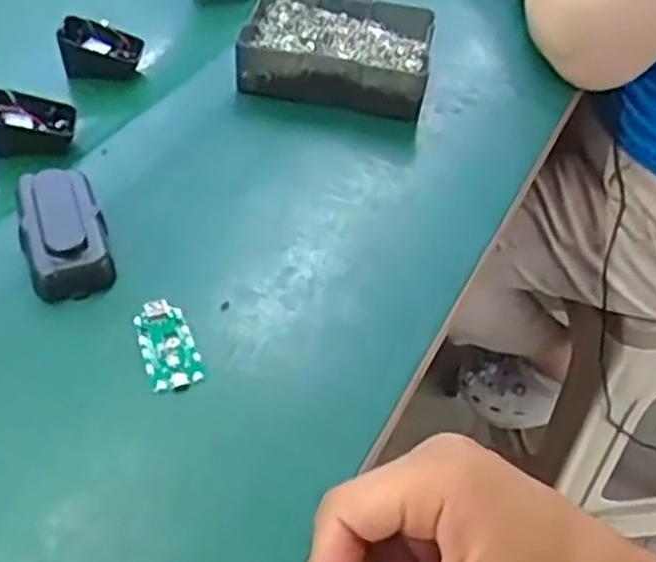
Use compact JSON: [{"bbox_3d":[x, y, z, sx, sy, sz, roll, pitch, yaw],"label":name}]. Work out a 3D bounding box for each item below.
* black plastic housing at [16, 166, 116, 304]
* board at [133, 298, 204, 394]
[{"bbox_3d":[-0.172,-0.034,0.511,0.050,0.022,0.106,-12,47,-16],"label":"black plastic housing"},{"bbox_3d":[-0.096,0.038,0.470,0.031,0.006,0.066,-14,48,-18],"label":"board"}]

